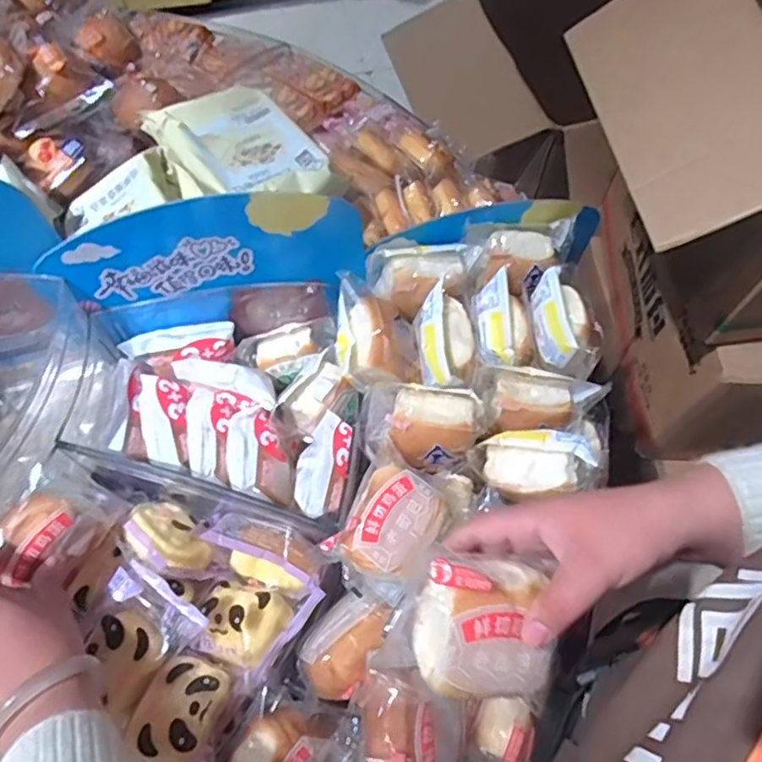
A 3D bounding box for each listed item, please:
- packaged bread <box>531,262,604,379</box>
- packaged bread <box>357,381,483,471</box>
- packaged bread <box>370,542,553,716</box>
[{"bbox_3d":[0.182,-0.060,0.611,0.062,0.046,0.121,-7,64,-4],"label":"packaged bread"},{"bbox_3d":[0.034,0.042,0.563,0.111,0.049,0.068,11,64,5],"label":"packaged bread"},{"bbox_3d":[0.055,0.143,0.372,0.097,0.055,0.083,8,89,-17],"label":"packaged bread"}]

